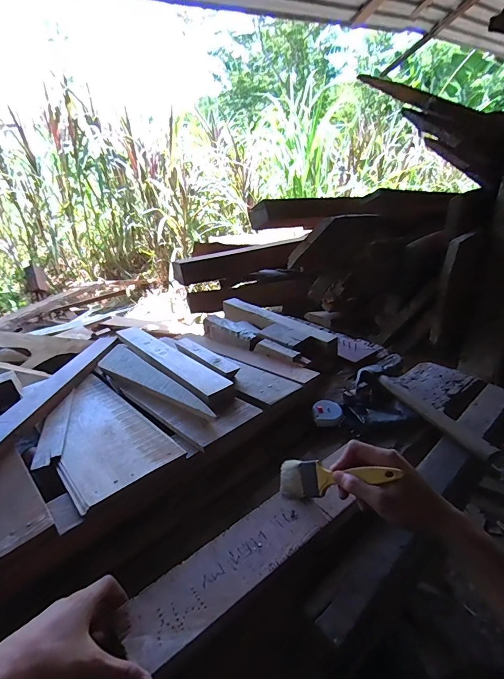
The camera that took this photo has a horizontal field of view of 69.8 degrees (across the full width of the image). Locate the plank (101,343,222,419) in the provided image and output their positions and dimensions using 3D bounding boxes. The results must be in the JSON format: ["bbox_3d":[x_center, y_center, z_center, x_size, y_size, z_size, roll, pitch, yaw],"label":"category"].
[{"bbox_3d":[-0.190,0.078,0.715,0.381,0.036,0.068,19,33,36],"label":"plank"}]

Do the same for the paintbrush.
[{"bbox_3d":[0.102,0.180,0.461,0.012,0.048,0.170,13,-23,-42],"label":"paintbrush"}]

